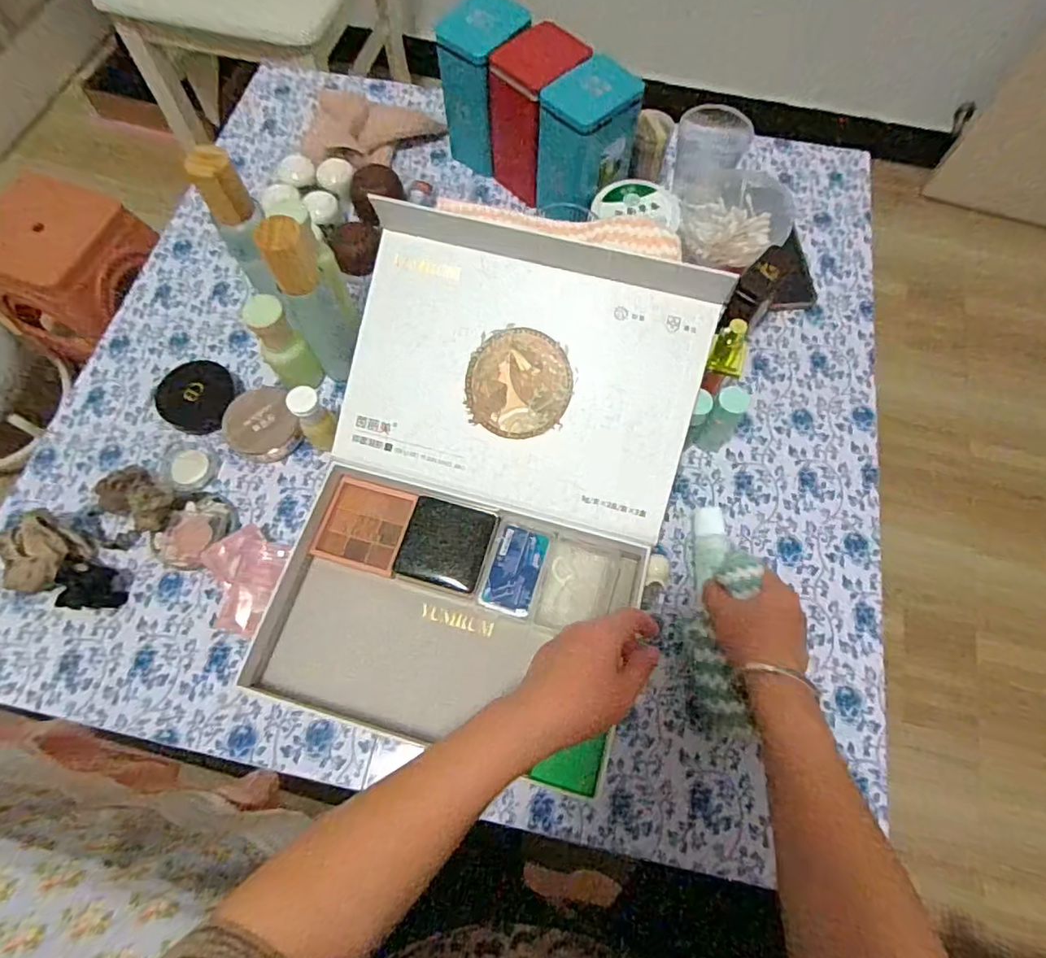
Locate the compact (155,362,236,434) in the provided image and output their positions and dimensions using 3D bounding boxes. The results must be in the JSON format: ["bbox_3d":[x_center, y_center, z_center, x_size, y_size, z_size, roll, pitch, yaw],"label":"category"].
[{"bbox_3d":[-0.313,-0.079,0.550,0.065,0.018,0.070,0,68,-1],"label":"compact"}]

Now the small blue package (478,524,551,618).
[{"bbox_3d":[-0.006,0.074,0.469,0.043,0.008,0.071,15,68,5],"label":"small blue package"}]

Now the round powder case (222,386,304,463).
[{"bbox_3d":[-0.241,-0.049,0.530,0.066,0.017,0.066,1,85,-18],"label":"round powder case"}]

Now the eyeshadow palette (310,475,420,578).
[{"bbox_3d":[-0.133,0.040,0.490,0.069,0.011,0.072,17,85,1],"label":"eyeshadow palette"}]

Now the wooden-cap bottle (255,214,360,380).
[{"bbox_3d":[-0.175,-0.146,0.482,0.037,0.151,0.040,31,71,11],"label":"wooden-cap bottle"}]

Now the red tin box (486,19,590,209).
[{"bbox_3d":[0.018,-0.384,0.610,0.069,0.138,0.084,42,73,15],"label":"red tin box"}]

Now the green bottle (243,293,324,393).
[{"bbox_3d":[-0.213,-0.114,0.518,0.036,0.116,0.030,-39,73,-15],"label":"green bottle"}]

